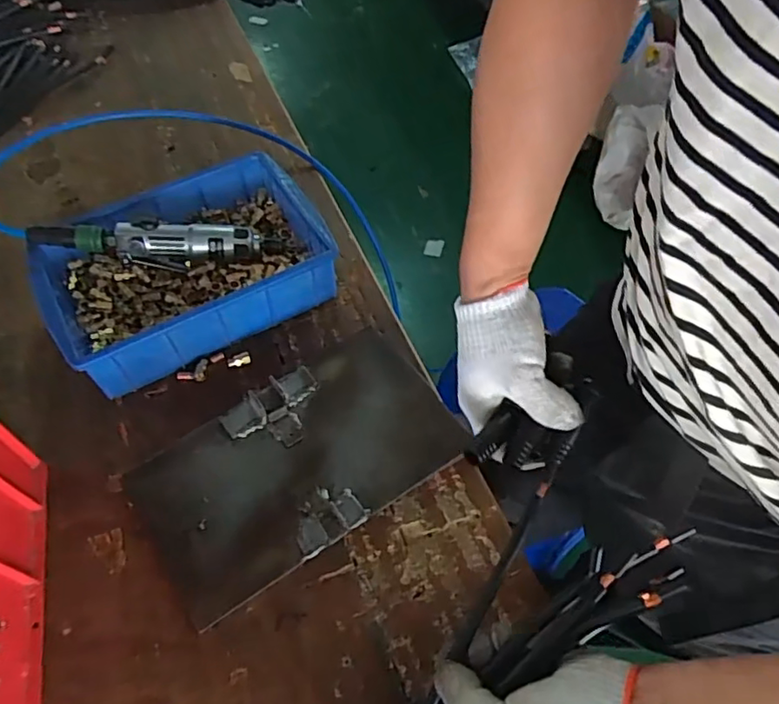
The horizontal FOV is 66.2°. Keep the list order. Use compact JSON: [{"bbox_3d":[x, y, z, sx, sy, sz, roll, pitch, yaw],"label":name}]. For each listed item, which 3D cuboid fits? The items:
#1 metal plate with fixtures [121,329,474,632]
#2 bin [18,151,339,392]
[{"bbox_3d":[-0.087,0.103,0.589,0.299,0.025,0.178,-31,64,-18],"label":"metal plate with fixtures"},{"bbox_3d":[-0.227,-0.092,0.683,0.300,0.089,0.200,-27,63,-17],"label":"bin"}]

